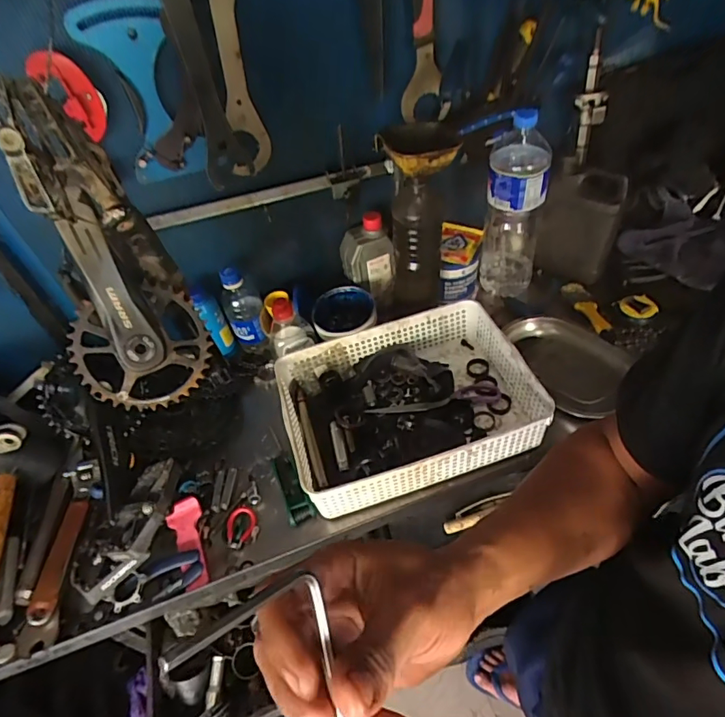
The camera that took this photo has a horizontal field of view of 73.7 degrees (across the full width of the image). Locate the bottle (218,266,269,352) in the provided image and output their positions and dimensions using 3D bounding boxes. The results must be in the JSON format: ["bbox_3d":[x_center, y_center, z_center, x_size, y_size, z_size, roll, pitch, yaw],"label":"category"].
[{"bbox_3d":[-0.195,-0.076,0.808,0.060,0.170,0.059,-19,48,-7],"label":"bottle"}]

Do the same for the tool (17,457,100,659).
[{"bbox_3d":[-0.389,0.242,0.628,0.042,0.013,0.240,0,49,-12],"label":"tool"}]

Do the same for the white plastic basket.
[{"bbox_3d":[0.059,0.060,0.687,0.324,0.090,0.247,-16,48,-4],"label":"white plastic basket"}]

